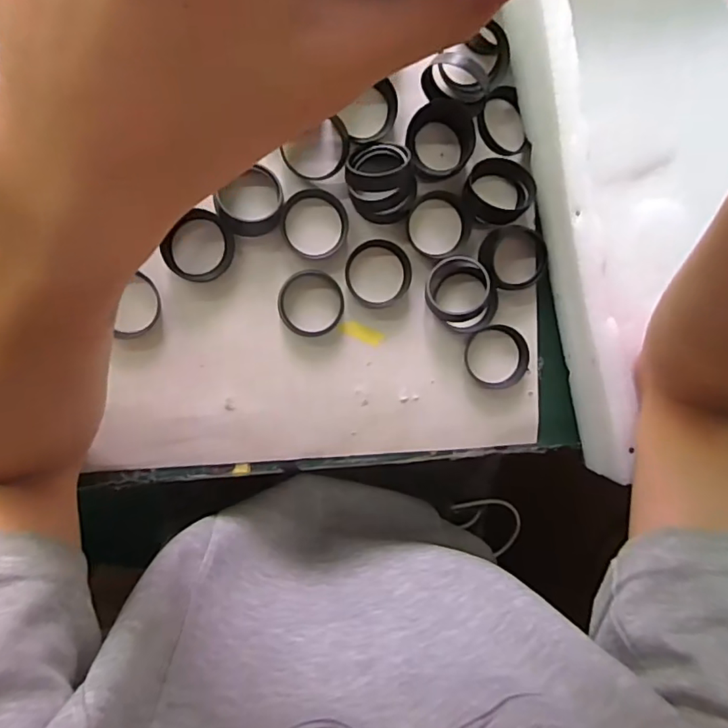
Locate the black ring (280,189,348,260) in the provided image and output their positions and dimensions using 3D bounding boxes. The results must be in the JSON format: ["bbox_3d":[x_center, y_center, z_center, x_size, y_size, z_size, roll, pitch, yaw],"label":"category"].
[{"bbox_3d":[-0.032,-0.091,0.350,0.044,0.007,0.043,0,94,-7],"label":"black ring"}]

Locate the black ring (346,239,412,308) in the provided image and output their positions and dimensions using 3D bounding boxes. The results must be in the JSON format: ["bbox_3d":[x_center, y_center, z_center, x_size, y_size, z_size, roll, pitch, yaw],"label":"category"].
[{"bbox_3d":[0.010,-0.060,0.358,0.044,0.007,0.044,0,94,-7],"label":"black ring"}]

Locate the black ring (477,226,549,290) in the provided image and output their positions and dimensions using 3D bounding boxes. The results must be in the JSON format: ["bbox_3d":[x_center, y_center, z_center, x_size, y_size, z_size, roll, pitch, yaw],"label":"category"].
[{"bbox_3d":[0.103,-0.073,0.365,0.046,0.017,0.044,0,94,-7],"label":"black ring"}]

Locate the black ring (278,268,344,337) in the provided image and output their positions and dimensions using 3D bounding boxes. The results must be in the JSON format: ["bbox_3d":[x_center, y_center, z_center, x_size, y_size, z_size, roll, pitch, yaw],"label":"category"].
[{"bbox_3d":[-0.035,-0.040,0.353,0.044,0.005,0.044,0,94,-7],"label":"black ring"}]

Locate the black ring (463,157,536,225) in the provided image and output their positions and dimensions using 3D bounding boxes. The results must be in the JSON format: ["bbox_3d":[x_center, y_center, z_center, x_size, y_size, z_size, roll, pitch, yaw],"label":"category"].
[{"bbox_3d":[0.090,-0.116,0.361,0.042,0.016,0.044,0,94,-7],"label":"black ring"}]

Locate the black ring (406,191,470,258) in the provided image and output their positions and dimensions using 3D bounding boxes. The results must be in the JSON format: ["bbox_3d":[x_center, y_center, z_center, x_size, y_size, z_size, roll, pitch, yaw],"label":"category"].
[{"bbox_3d":[0.051,-0.094,0.360,0.043,0.010,0.044,0,94,-7],"label":"black ring"}]

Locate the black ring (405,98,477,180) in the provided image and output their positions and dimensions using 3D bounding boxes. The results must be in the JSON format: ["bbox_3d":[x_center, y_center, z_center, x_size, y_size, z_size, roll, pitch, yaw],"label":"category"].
[{"bbox_3d":[0.051,-0.150,0.353,0.043,0.015,0.053,34,89,-8],"label":"black ring"}]

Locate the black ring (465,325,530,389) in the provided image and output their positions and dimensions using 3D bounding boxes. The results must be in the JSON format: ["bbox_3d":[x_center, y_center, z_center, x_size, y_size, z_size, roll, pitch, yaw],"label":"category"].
[{"bbox_3d":[0.093,-0.005,0.372,0.043,0.008,0.045,0,94,-7],"label":"black ring"}]

